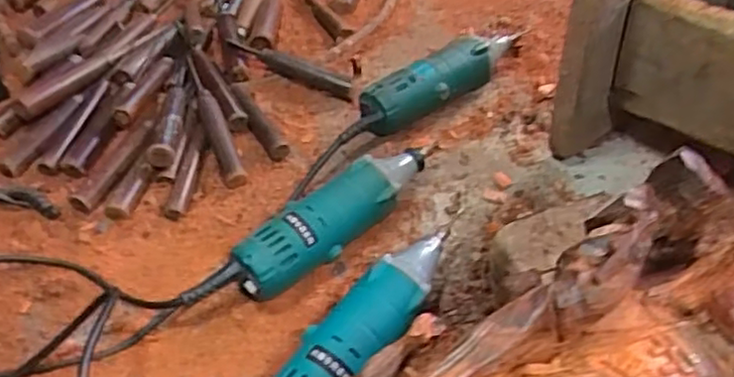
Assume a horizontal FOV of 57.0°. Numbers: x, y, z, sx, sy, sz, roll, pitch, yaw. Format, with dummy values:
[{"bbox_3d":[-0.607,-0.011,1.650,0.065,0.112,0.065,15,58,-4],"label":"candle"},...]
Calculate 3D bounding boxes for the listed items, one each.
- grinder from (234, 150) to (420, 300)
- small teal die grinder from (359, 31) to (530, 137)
[{"bbox_3d":[-0.023,0.023,0.563,0.199,0.054,0.049,-36,55,-28],"label":"grinder"},{"bbox_3d":[0.081,-0.114,0.698,0.216,0.057,0.052,-34,54,-27],"label":"small teal die grinder"}]

